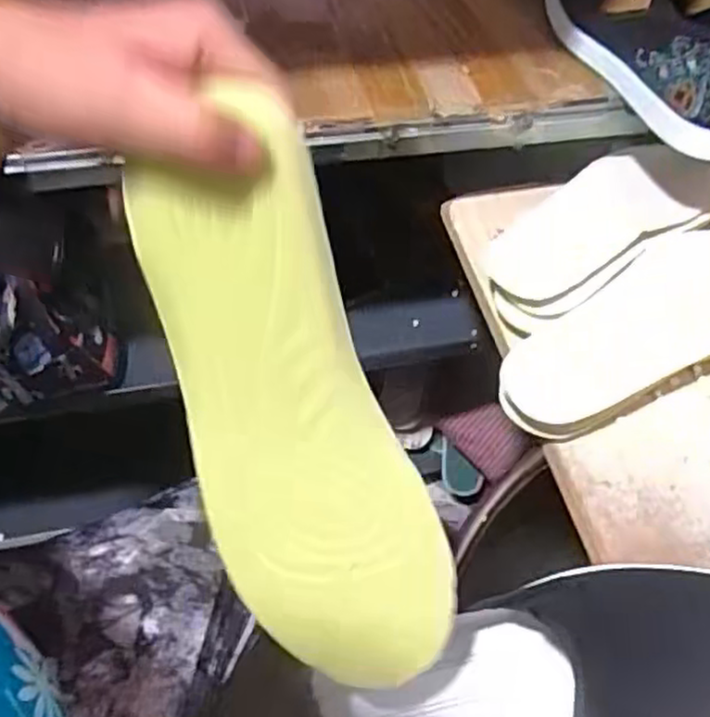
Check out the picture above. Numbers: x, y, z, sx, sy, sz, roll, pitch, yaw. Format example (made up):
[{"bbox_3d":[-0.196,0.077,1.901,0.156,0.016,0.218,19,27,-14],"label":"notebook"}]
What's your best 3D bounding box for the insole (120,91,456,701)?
[{"bbox_3d":[-0.025,0.032,0.275,0.084,0.238,0.013,-21,21,0],"label":"insole"}]

